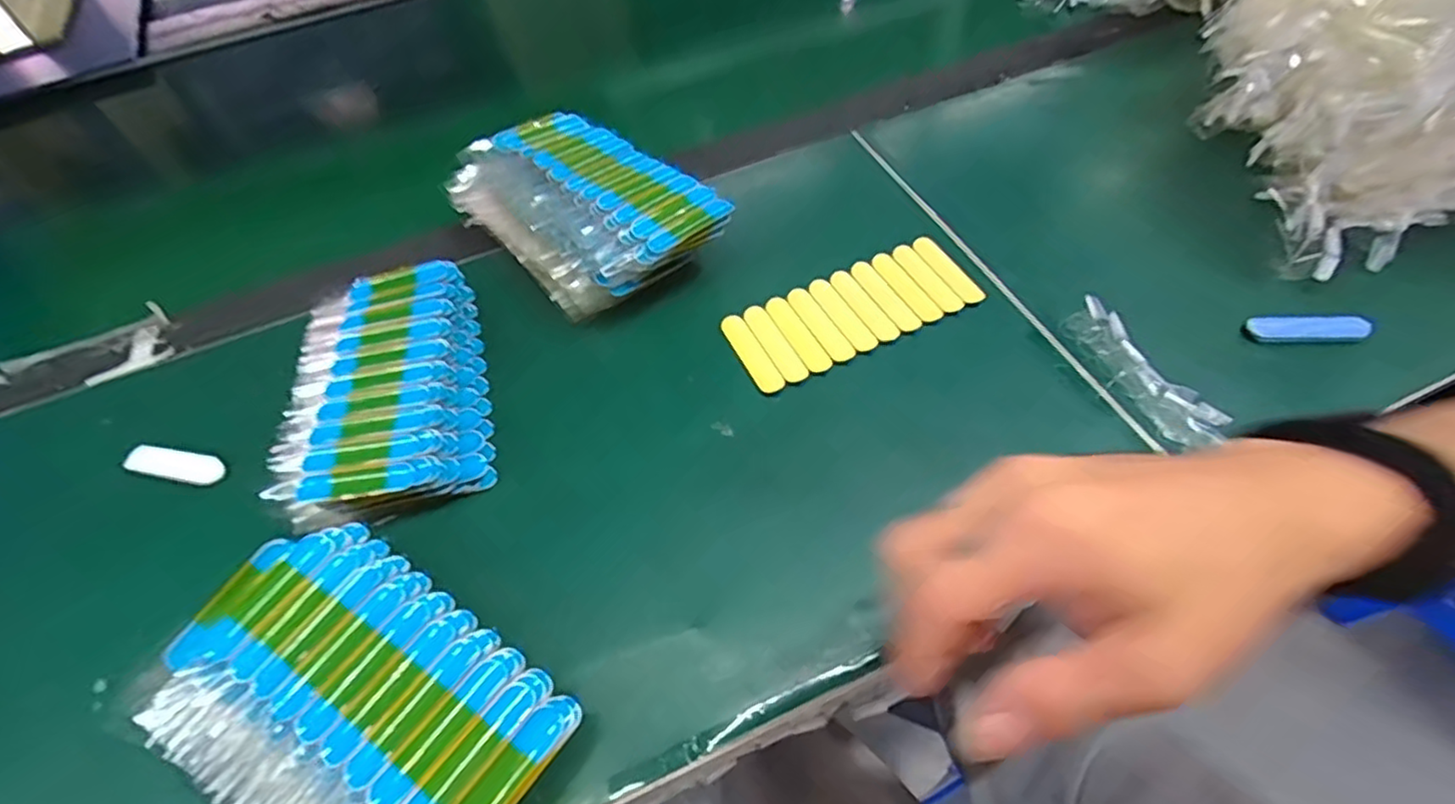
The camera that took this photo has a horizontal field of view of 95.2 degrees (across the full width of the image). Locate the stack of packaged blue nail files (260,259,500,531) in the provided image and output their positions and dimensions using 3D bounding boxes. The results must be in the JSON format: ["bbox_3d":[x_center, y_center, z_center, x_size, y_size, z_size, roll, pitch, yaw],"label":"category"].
[{"bbox_3d":[-0.193,-0.010,0.373,0.103,0.033,0.160,-16,55,-7],"label":"stack of packaged blue nail files"}]

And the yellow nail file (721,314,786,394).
[{"bbox_3d":[0.014,-0.029,0.394,0.016,0.006,0.062,-25,57,-12],"label":"yellow nail file"}]

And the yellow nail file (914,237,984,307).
[{"bbox_3d":[0.139,-0.085,0.418,0.016,0.004,0.064,-23,56,-11],"label":"yellow nail file"}]

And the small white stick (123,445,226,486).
[{"bbox_3d":[-0.310,0.035,0.373,0.059,0.005,0.016,8,56,10],"label":"small white stick"}]

